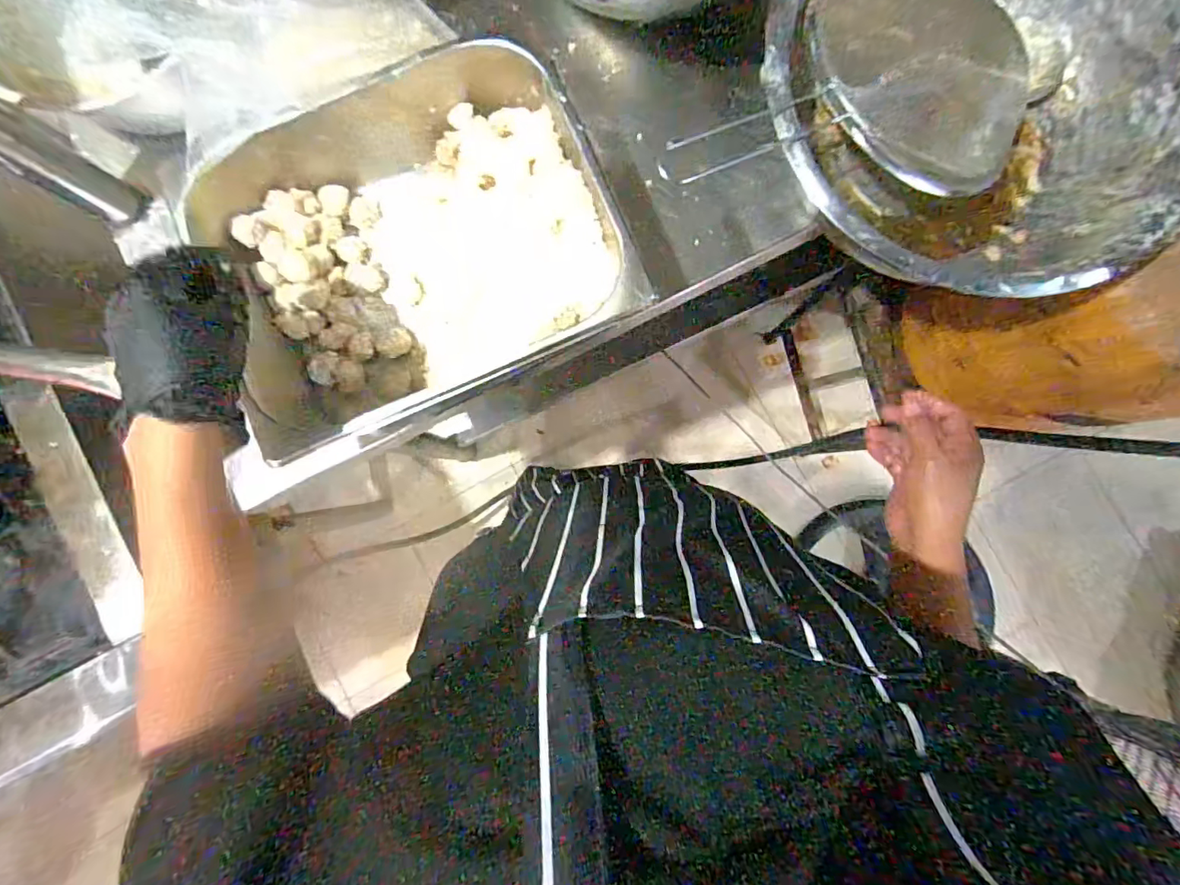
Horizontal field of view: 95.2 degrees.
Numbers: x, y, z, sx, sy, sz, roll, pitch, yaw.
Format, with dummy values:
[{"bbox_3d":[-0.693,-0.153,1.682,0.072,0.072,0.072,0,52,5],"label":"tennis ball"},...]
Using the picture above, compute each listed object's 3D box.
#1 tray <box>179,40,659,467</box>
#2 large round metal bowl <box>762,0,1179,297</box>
[{"bbox_3d":[-0.149,-0.166,0.463,0.311,0.094,0.263,-23,86,0],"label":"tray"},{"bbox_3d":[0.307,-0.283,0.455,0.344,0.121,0.323,8,86,2],"label":"large round metal bowl"}]

